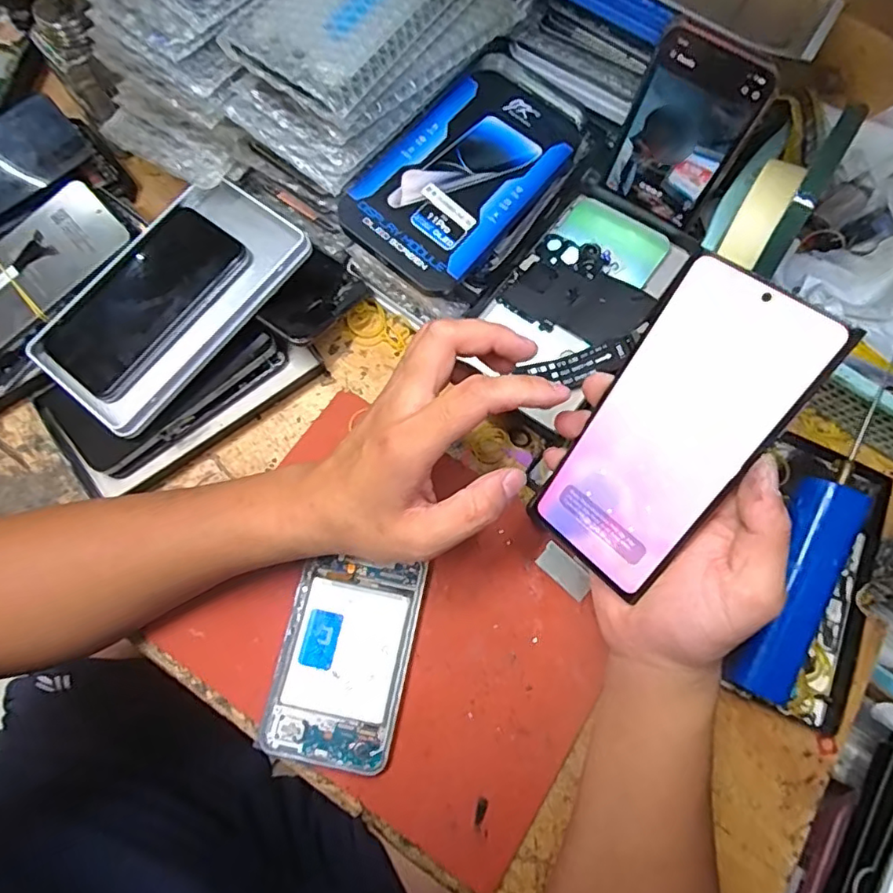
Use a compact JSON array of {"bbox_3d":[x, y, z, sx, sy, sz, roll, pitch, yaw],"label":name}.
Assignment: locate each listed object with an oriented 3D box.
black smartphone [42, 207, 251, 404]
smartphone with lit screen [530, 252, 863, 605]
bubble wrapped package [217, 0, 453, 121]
[{"bbox_3d":[-0.207,-0.103,0.394,0.072,0.015,0.141,37,76,14],"label":"black smartphone"},{"bbox_3d":[0.107,-0.002,0.280,0.005,0.163,0.075,-9,46,-50],"label":"smartphone with lit screen"},{"bbox_3d":[-0.050,-0.276,0.346,0.082,0.016,0.170,33,74,8],"label":"bubble wrapped package"}]

